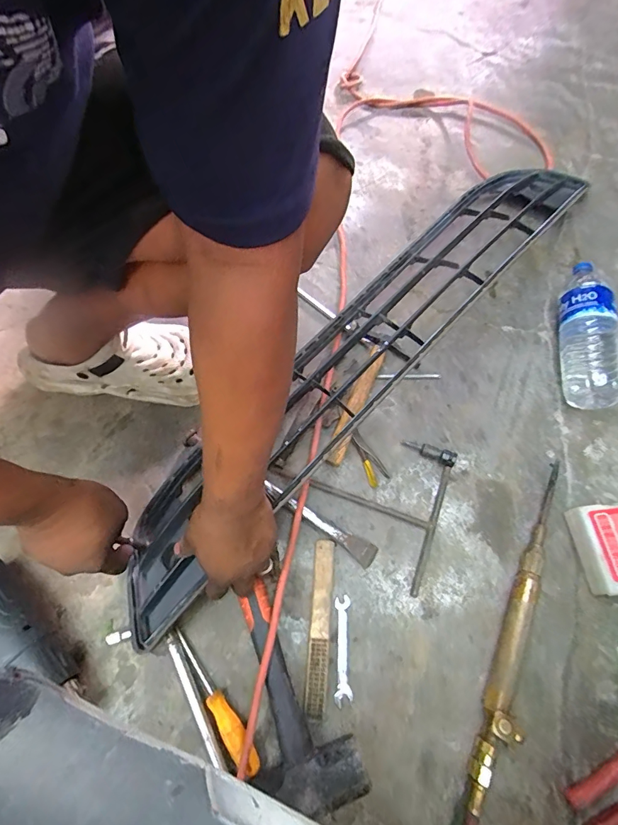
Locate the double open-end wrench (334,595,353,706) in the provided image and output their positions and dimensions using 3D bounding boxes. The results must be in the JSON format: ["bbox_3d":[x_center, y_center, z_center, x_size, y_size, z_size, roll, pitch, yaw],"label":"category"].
[{"bbox_3d":[0.042,0.292,0.513,0.019,0.007,0.117,1,65,0],"label":"double open-end wrench"}]

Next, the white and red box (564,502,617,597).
[{"bbox_3d":[0.393,0.172,0.531,0.095,0.046,0.107,-6,68,-4],"label":"white and red box"}]

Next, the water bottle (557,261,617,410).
[{"bbox_3d":[0.438,-0.134,0.655,0.076,0.068,0.257,9,67,2],"label":"water bottle"}]

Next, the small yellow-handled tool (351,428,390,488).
[{"bbox_3d":[0.084,0.064,0.601,0.028,0.011,0.092,-24,68,-11],"label":"small yellow-handled tool"}]

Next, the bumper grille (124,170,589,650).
[{"bbox_3d":[0.112,-0.114,0.652,0.160,0.103,1.034,38,70,15],"label":"bumper grille"}]

